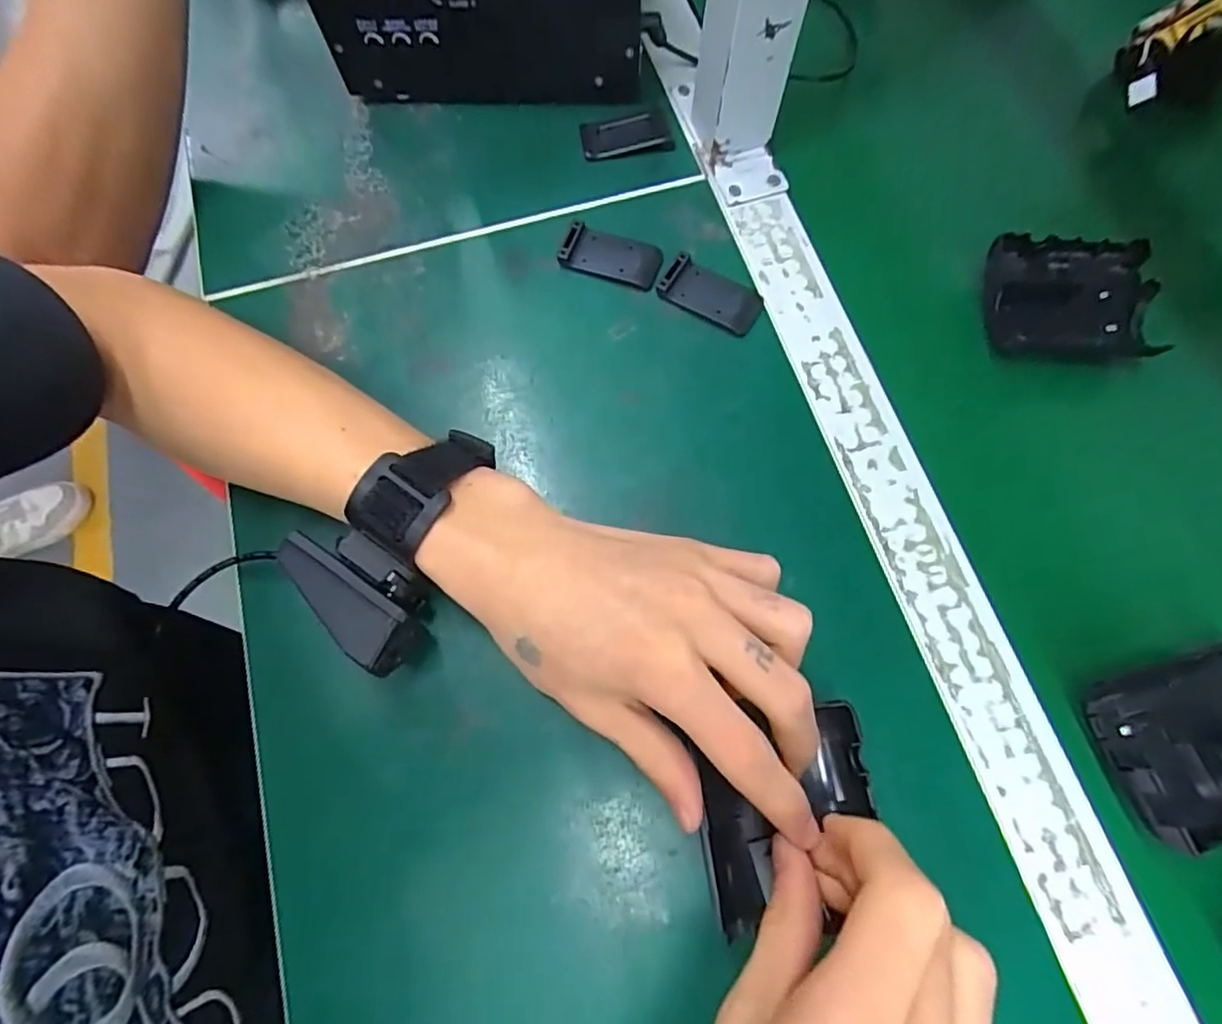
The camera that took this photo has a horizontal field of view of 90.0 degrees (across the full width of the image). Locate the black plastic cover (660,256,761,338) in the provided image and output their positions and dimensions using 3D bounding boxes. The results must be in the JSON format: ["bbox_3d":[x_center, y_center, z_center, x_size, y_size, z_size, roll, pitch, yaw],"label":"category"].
[{"bbox_3d":[0.055,-0.120,0.336,0.056,0.009,0.031,31,75,10],"label":"black plastic cover"}]

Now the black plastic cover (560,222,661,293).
[{"bbox_3d":[0.000,-0.144,0.345,0.055,0.008,0.029,19,73,7],"label":"black plastic cover"}]

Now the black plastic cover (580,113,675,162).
[{"bbox_3d":[0.009,-0.232,0.376,0.054,0.005,0.032,-13,72,-4],"label":"black plastic cover"}]

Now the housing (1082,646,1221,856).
[{"bbox_3d":[0.249,0.096,0.258,0.079,0.024,0.066,-14,72,-4],"label":"housing"}]

